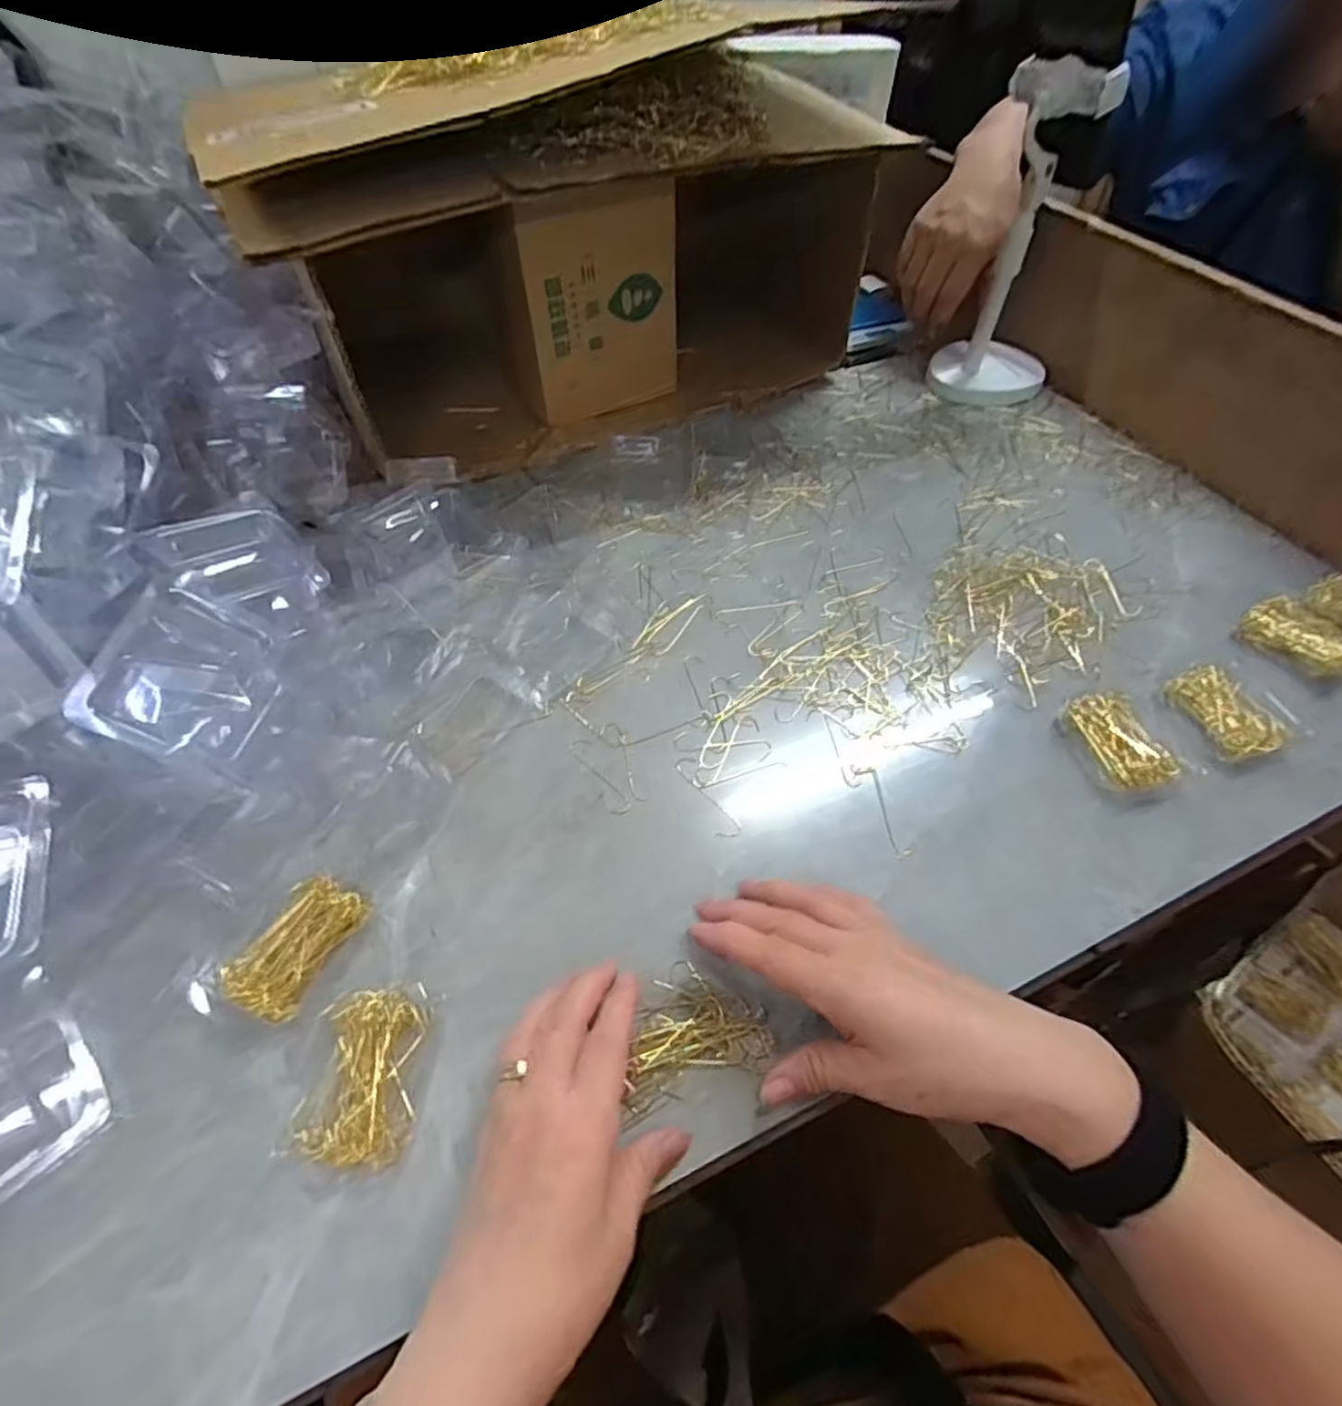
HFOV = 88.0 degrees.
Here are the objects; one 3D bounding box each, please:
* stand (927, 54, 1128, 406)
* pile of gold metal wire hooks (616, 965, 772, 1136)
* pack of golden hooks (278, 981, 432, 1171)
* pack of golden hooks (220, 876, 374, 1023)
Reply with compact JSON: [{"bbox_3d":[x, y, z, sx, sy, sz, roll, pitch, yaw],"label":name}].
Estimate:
[{"bbox_3d":[0.337,-0.425,0.652,0.116,0.258,0.095,22,54,16],"label":"stand"},{"bbox_3d":[0.008,0.161,0.348,0.076,0.013,0.057,-17,53,-14],"label":"pile of gold metal wire hooks"},{"bbox_3d":[-0.146,0.174,0.327,0.053,0.017,0.073,0,51,-1],"label":"pack of golden hooks"},{"bbox_3d":[-0.197,0.126,0.363,0.044,0.020,0.068,21,54,15],"label":"pack of golden hooks"}]

